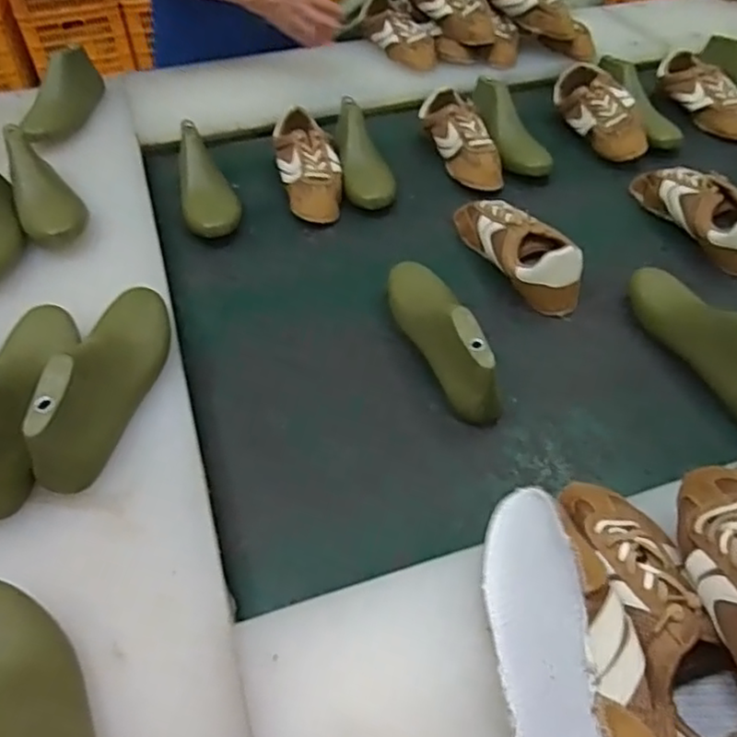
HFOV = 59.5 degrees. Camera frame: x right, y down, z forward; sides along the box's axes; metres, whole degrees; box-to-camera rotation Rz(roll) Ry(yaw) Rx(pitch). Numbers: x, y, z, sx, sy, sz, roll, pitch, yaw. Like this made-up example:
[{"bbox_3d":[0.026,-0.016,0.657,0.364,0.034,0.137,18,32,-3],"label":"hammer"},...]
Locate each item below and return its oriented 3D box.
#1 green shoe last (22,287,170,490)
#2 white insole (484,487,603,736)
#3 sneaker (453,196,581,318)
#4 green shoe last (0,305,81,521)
[{"bbox_3d":[-0.250,-0.001,0.617,0.065,0.088,0.235,2,46,4],"label":"green shoe last"},{"bbox_3d":[0.113,0.184,0.423,0.073,0.009,0.237,-36,32,30],"label":"white insole"},{"bbox_3d":[0.184,-0.164,0.837,0.082,0.066,0.234,-25,50,-21],"label":"sneaker"},{"bbox_3d":[-0.325,0.017,0.601,0.065,0.085,0.233,-8,46,-6],"label":"green shoe last"}]

